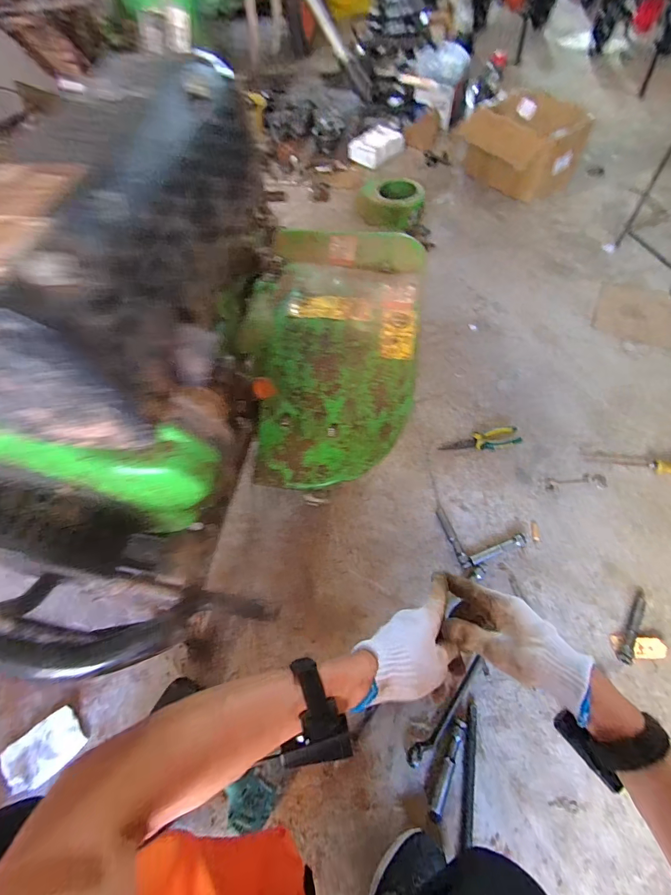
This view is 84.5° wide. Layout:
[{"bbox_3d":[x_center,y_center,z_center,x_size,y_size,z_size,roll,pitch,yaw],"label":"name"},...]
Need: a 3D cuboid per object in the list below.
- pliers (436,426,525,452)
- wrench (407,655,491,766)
[{"bbox_3d":[0.377,-0.019,0.952,0.204,0.026,0.053,-7,61,-1],"label":"pliers"},{"bbox_3d":[0.206,0.474,0.667,0.215,0.008,0.029,-41,67,-18],"label":"wrench"}]

